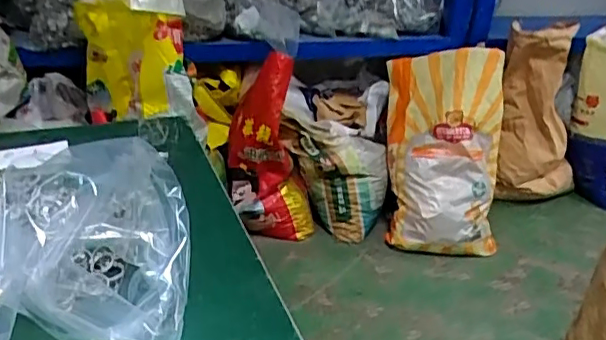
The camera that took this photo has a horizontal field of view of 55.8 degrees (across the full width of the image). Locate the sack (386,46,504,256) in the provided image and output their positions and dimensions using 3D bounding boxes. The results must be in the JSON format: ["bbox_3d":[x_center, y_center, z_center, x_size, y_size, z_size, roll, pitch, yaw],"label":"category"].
[{"bbox_3d":[0.455,-0.052,1.806,0.343,0.632,0.120,0,4,1],"label":"sack"}]

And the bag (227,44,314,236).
[{"bbox_3d":[-0.093,-0.049,1.784,0.272,0.565,0.236,1,27,-7],"label":"bag"}]

